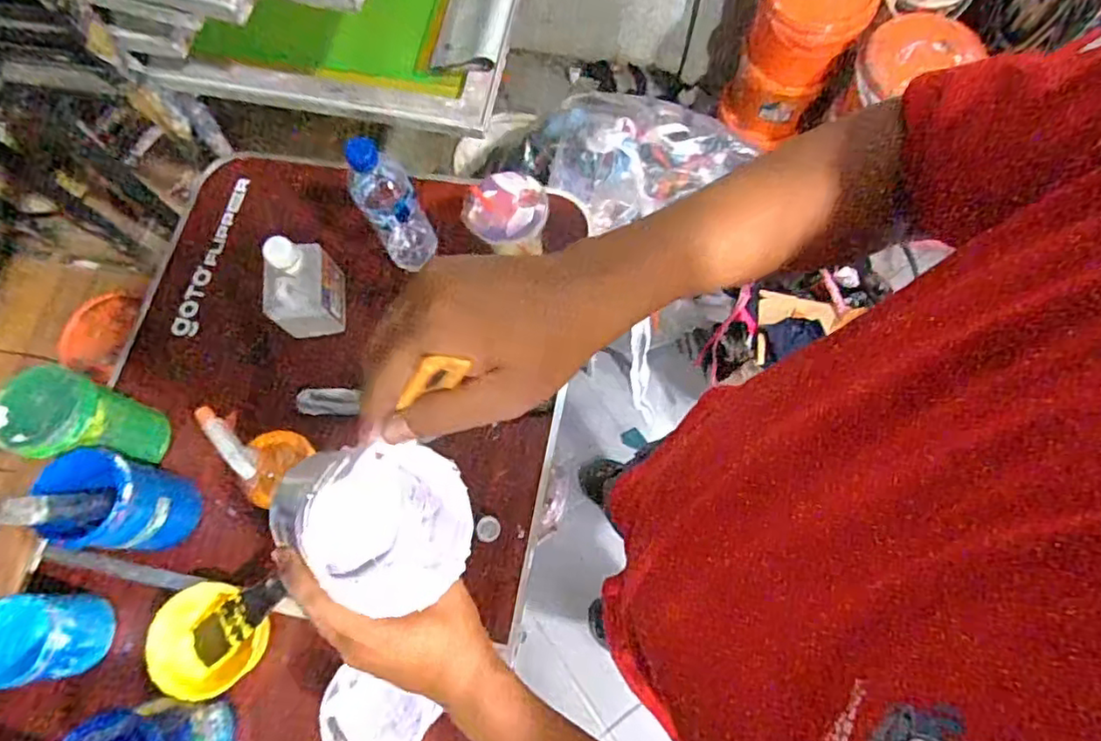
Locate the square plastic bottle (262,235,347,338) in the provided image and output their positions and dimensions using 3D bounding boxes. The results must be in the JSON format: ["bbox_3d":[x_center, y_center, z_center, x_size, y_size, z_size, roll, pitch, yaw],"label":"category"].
[{"bbox_3d":[-0.311,-0.103,0.795,0.076,0.117,0.094,-6,72,0],"label":"square plastic bottle"}]

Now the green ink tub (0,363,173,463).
[{"bbox_3d":[-0.527,0.061,0.722,0.095,0.159,0.092,0,73,1],"label":"green ink tub"}]

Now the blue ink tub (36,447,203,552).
[{"bbox_3d":[-0.474,0.150,0.703,0.100,0.134,0.099,7,73,4],"label":"blue ink tub"}]

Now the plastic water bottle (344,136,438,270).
[{"bbox_3d":[-0.190,-0.195,0.765,0.069,0.210,0.064,-18,73,-4],"label":"plastic water bottle"}]

